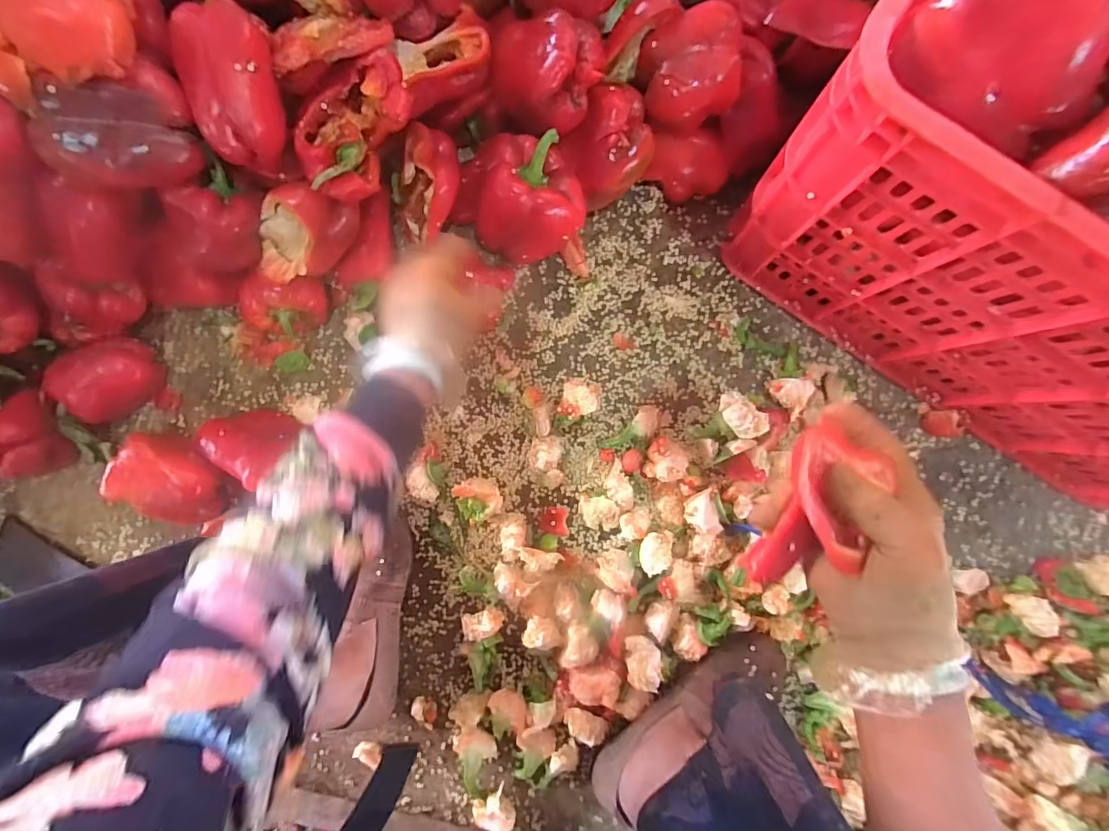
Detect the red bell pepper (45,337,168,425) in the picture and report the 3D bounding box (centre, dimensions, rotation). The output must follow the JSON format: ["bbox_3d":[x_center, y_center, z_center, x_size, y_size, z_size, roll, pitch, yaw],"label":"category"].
[{"bbox_3d":[-0.494,-0.043,0.544,0.091,0.073,0.068,-42,88,1],"label":"red bell pepper"}]

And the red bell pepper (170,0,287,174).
[{"bbox_3d":[-0.259,-0.282,0.387,0.072,0.058,0.153,-9,105,3],"label":"red bell pepper"}]

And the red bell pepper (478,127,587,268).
[{"bbox_3d":[-0.024,-0.222,0.509,0.106,0.113,0.100,0,89,2],"label":"red bell pepper"}]

